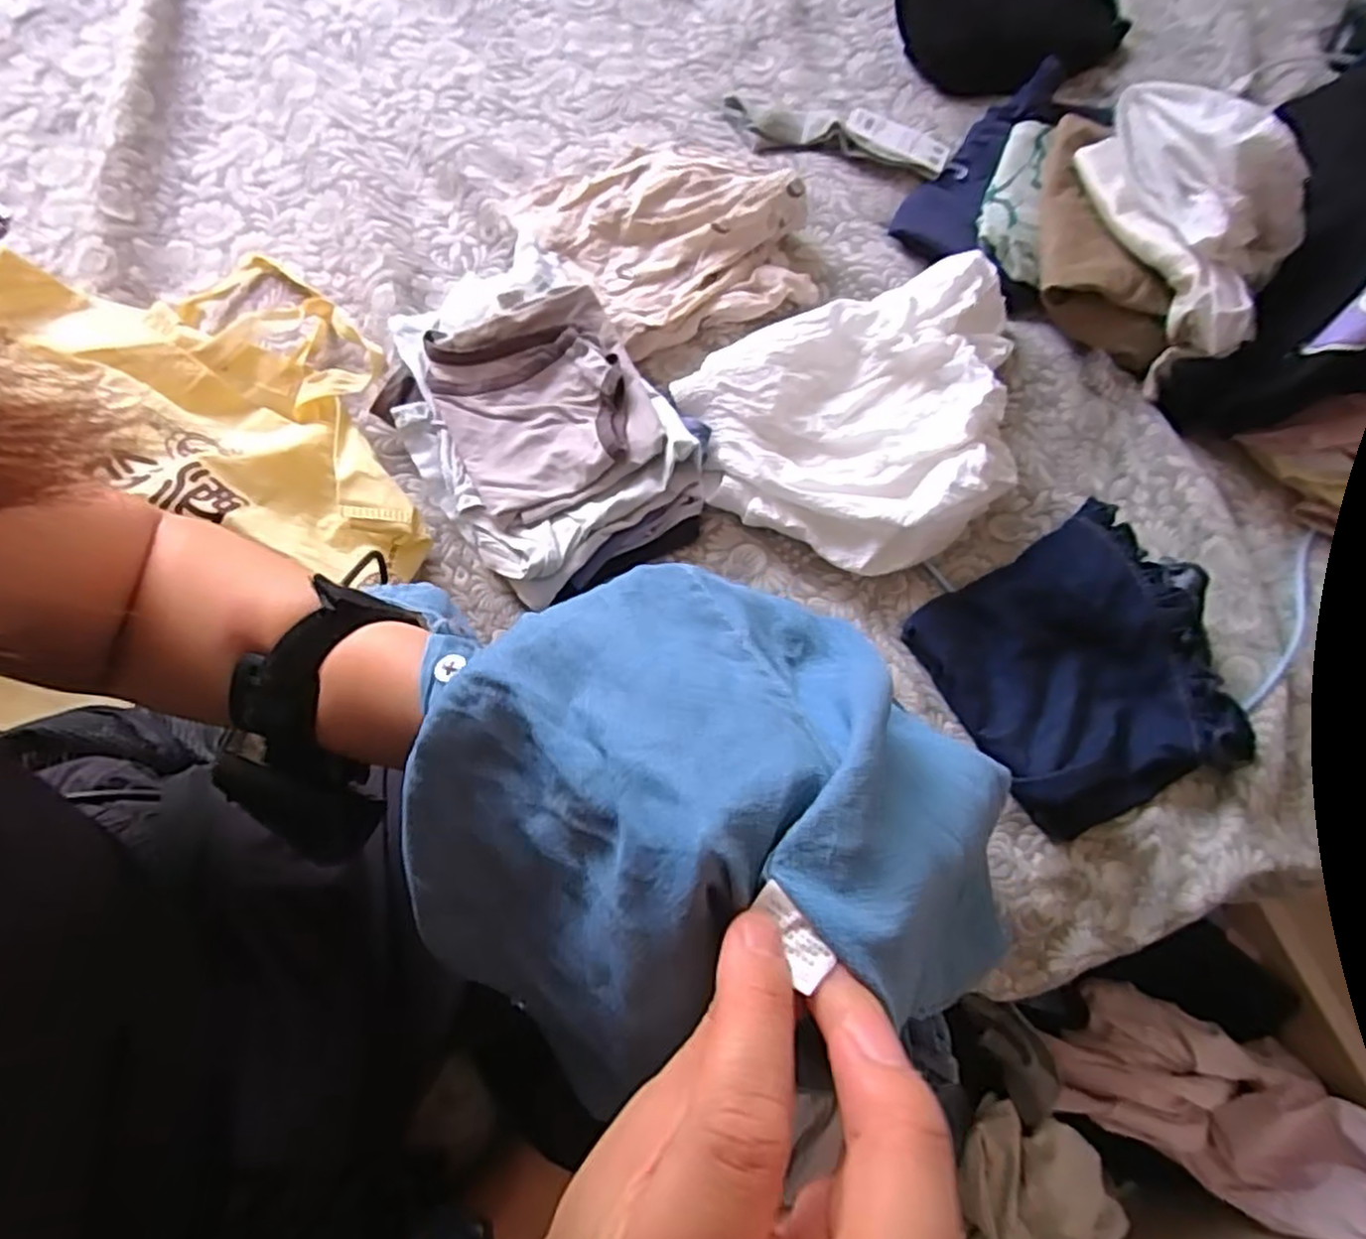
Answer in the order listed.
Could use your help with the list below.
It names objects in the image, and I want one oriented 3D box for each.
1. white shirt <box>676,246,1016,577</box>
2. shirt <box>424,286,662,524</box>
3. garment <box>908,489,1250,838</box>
[{"bbox_3d":[0.157,-0.159,0.592,0.288,0.056,0.233,-15,68,-6],"label":"white shirt"},{"bbox_3d":[-0.109,-0.171,0.581,0.149,0.034,0.173,-26,73,-7],"label":"shirt"},{"bbox_3d":[0.301,0.039,0.551,0.201,0.044,0.206,-28,74,-7],"label":"garment"}]

